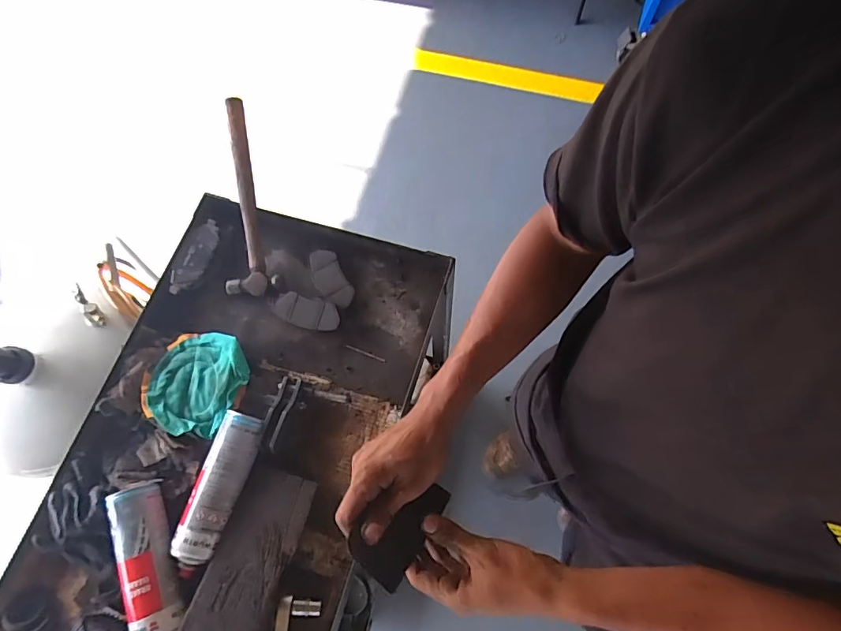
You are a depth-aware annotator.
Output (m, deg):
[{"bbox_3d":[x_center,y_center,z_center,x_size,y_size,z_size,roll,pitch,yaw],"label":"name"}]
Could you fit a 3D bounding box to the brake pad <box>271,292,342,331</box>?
[{"bbox_3d":[-0.191,-0.007,0.761,0.119,0.020,0.051,17,73,8],"label":"brake pad"}]

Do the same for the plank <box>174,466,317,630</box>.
[{"bbox_3d":[-0.261,0.411,0.582,0.109,0.029,0.412,17,67,5],"label":"plank"}]

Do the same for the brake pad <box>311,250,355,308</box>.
[{"bbox_3d":[-0.153,-0.064,0.773,0.052,0.014,0.110,-28,73,-7],"label":"brake pad"}]

